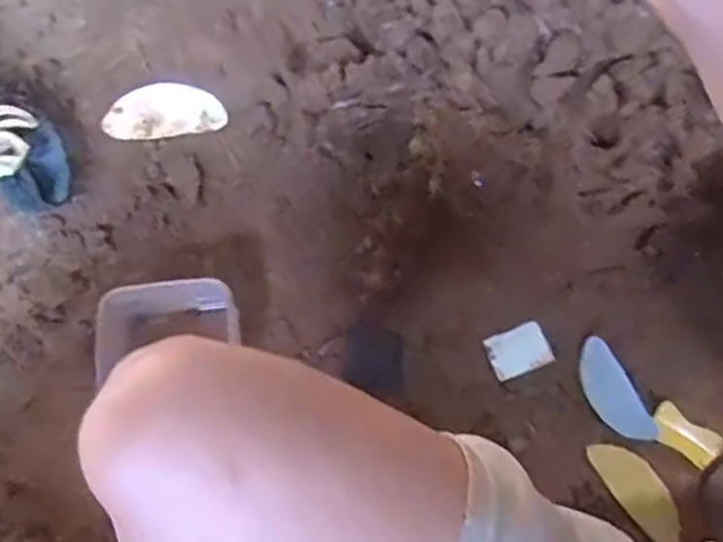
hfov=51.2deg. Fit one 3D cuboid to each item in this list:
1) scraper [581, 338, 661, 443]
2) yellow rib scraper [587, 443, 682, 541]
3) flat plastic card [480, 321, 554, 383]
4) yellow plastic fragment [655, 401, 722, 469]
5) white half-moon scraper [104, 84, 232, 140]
[{"bbox_3d":[0.263,0.128,0.794,0.047,0.004,0.115,-29,79,3],"label":"scraper"},{"bbox_3d":[0.287,0.228,0.774,0.047,0.007,0.127,-36,78,-2],"label":"yellow rib scraper"},{"bbox_3d":[0.168,0.085,0.805,0.062,0.004,0.048,-24,86,4],"label":"flat plastic card"},{"bbox_3d":[0.336,0.170,0.778,0.076,0.007,0.040,34,77,7],"label":"yellow plastic fragment"},{"bbox_3d":[-0.228,-0.188,0.876,0.140,0.009,0.068,0,75,-2],"label":"white half-moon scraper"}]

